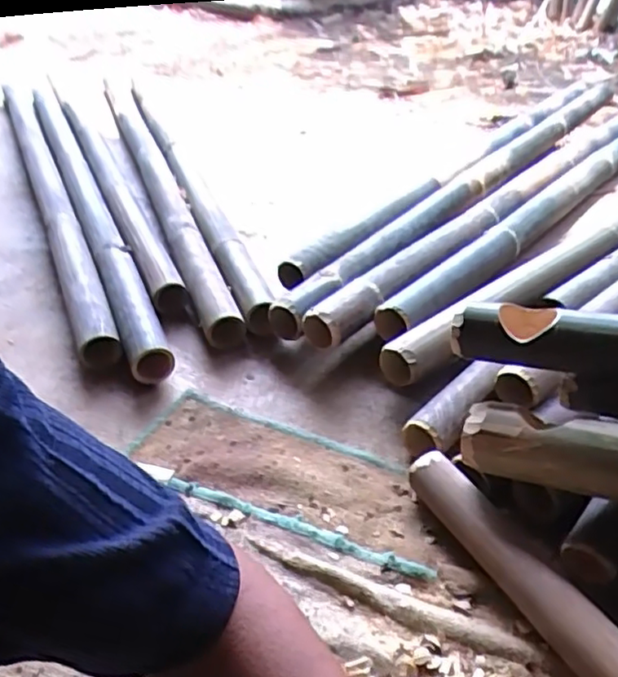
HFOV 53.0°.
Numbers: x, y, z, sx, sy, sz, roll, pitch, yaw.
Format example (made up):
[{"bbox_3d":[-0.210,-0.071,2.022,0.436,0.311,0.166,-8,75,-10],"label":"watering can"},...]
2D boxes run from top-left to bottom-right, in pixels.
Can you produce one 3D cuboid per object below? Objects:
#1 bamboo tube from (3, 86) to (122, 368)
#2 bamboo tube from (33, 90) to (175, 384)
[{"bbox_3d":[-0.597,-0.359,1.395,0.063,0.060,1.463,-18,39,-19],"label":"bamboo tube"},{"bbox_3d":[-0.489,-0.312,1.335,0.065,0.061,1.313,-18,39,-19],"label":"bamboo tube"}]

